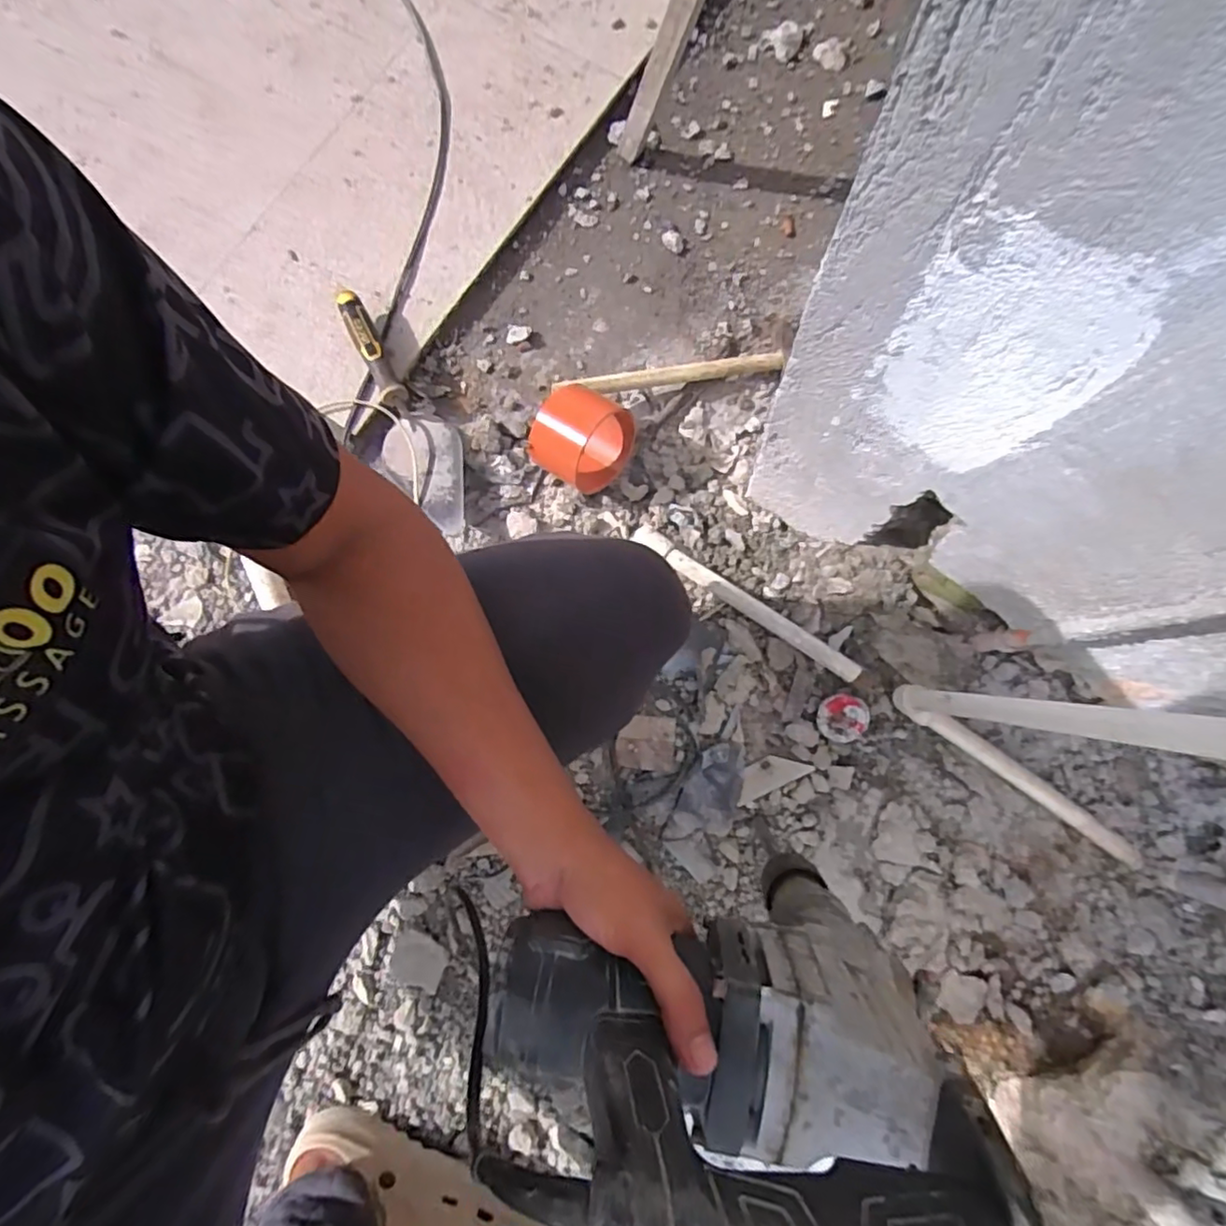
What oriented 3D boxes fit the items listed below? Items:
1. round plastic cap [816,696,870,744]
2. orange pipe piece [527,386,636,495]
[{"bbox_3d":[0.257,0.117,0.701,0.054,0.011,0.054,1,95,10],"label":"round plastic cap"},{"bbox_3d":[-0.039,-0.198,0.737,0.105,0.097,0.097,27,80,6],"label":"orange pipe piece"}]

